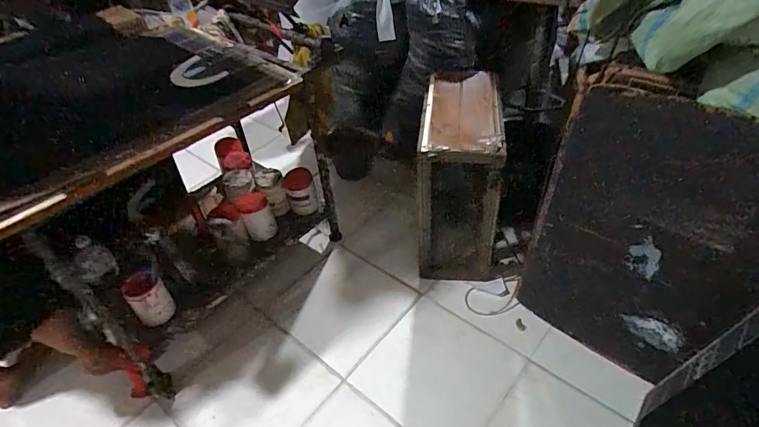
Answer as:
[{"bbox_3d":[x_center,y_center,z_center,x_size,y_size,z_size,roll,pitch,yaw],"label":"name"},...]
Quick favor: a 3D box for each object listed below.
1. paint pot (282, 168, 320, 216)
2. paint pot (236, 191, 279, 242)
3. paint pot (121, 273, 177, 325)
[{"bbox_3d":[-0.284,-0.079,1.618,0.103,0.138,0.094,-3,43,3],"label":"paint pot"},{"bbox_3d":[-0.431,0.000,1.557,0.108,0.113,0.116,-21,45,-17],"label":"paint pot"},{"bbox_3d":[-0.666,0.257,1.310,0.100,0.155,0.092,-3,43,3],"label":"paint pot"}]

